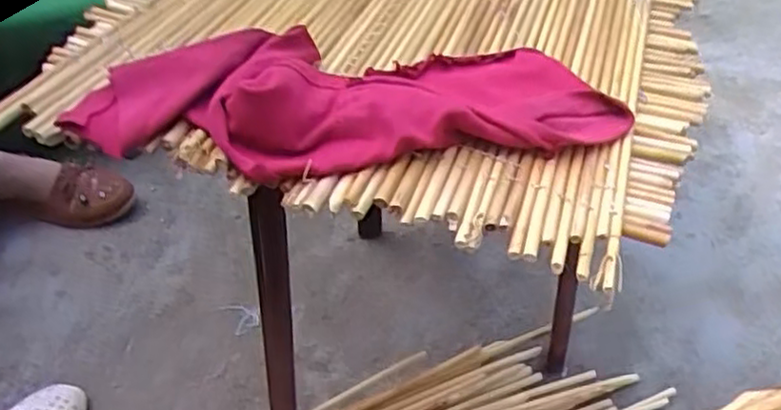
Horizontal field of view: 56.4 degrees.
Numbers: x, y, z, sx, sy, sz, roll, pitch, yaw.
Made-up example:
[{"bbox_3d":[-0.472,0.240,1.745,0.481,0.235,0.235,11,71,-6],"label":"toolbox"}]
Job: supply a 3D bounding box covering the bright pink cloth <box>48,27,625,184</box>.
[{"bbox_3d":[-0.022,-0.067,0.444,0.326,0.036,0.115,-9,48,-10],"label":"bright pink cloth"}]

